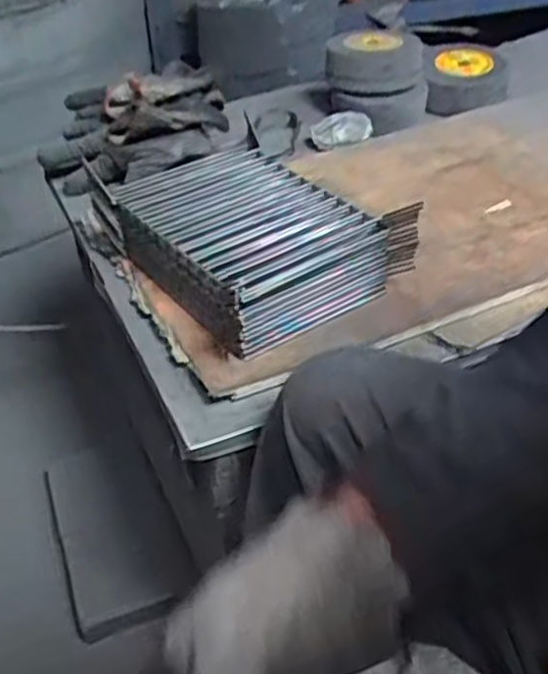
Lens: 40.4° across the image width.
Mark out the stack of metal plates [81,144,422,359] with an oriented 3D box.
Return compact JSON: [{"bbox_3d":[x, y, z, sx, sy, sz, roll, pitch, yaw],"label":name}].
[{"bbox_3d":[-0.030,-0.111,0.790,0.218,0.068,0.275,-26,46,-27],"label":"stack of metal plates"}]

